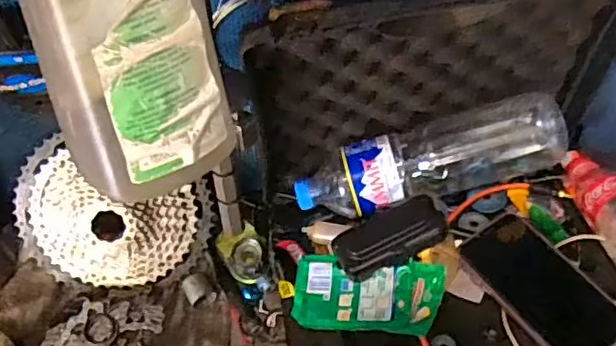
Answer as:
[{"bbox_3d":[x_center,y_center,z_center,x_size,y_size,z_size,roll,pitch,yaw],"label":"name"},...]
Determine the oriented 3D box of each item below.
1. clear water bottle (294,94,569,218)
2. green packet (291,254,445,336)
[{"bbox_3d":[0.120,-0.012,0.624,0.265,0.087,0.086,-9,54,-7],"label":"clear water bottle"},{"bbox_3d":[0.055,0.116,0.574,0.139,0.011,0.075,0,52,16],"label":"green packet"}]

